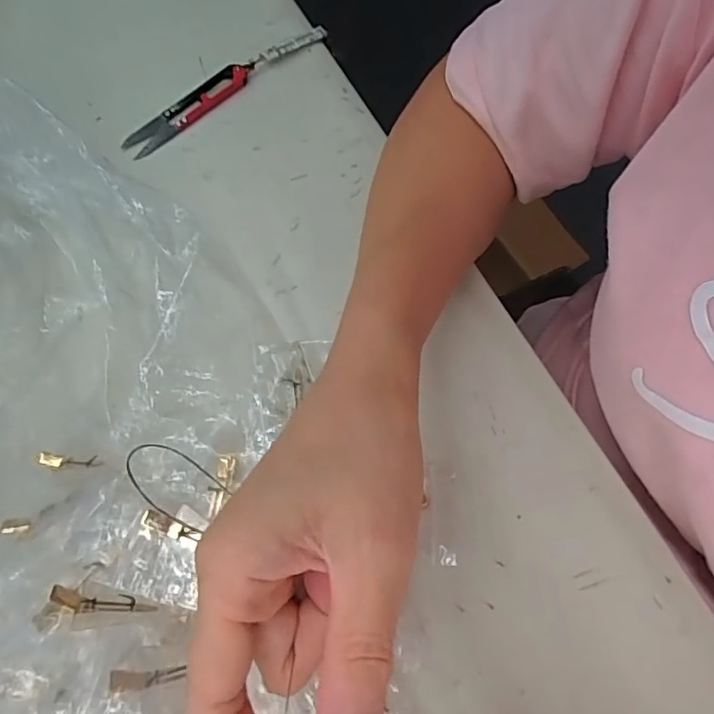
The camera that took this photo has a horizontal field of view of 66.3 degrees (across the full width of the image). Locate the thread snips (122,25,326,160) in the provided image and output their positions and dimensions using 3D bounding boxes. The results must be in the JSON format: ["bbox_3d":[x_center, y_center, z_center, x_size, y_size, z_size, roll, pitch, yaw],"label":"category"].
[{"bbox_3d":[-0.096,-0.200,0.397,0.171,0.011,0.024,-39,69,-17],"label":"thread snips"}]

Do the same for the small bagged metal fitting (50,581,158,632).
[{"bbox_3d":[-0.108,0.107,0.233,0.041,0.011,0.017,15,64,-16],"label":"small bagged metal fitting"}]

